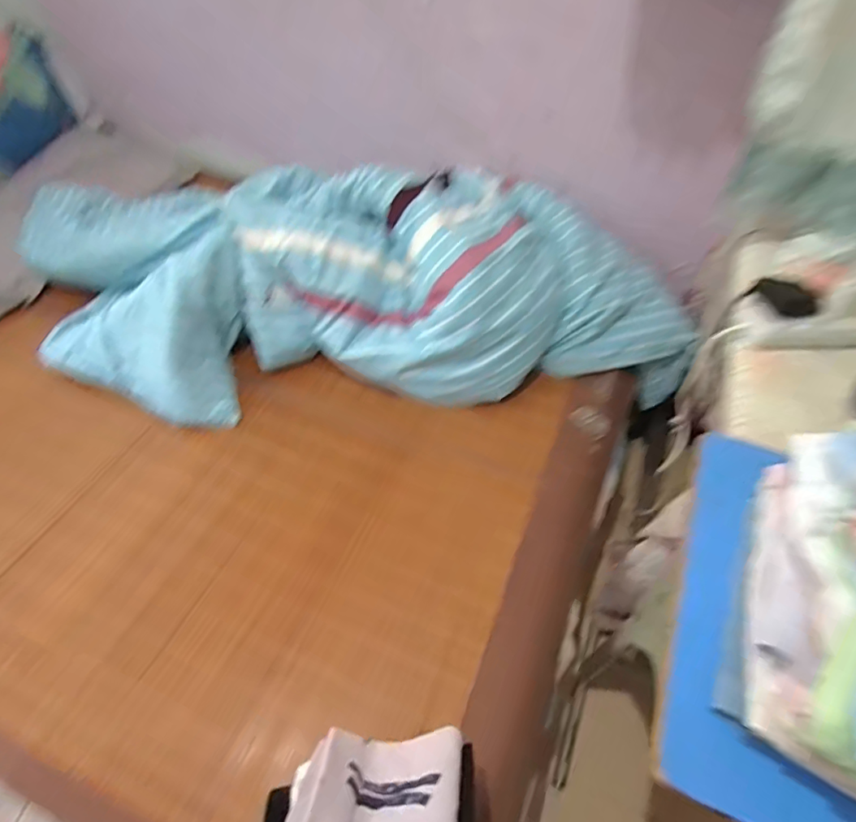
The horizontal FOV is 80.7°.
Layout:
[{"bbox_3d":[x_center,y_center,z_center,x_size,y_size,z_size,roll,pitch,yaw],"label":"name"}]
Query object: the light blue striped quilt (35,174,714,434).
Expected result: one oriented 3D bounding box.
[{"bbox_3d":[-0.209,-0.347,1.187,1.635,0.275,0.718,-1,54,0],"label":"light blue striped quilt"}]

